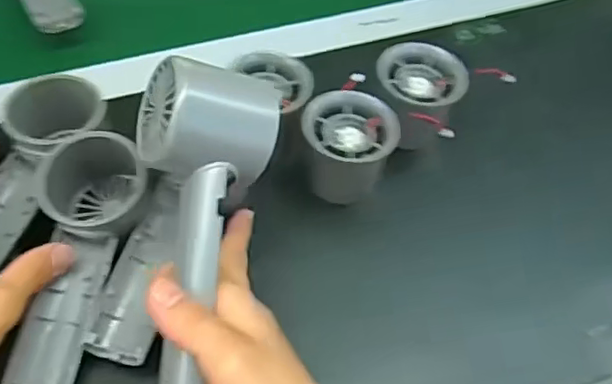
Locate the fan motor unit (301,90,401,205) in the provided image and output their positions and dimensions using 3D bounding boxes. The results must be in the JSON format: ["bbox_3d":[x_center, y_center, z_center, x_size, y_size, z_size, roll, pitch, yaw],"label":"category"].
[{"bbox_3d":[0.027,-0.027,0.391,0.057,0.059,0.047,-10,57,-7],"label":"fan motor unit"}]

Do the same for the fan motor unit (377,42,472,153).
[{"bbox_3d":[0.078,-0.065,0.425,0.054,0.056,0.055,-19,58,-12],"label":"fan motor unit"}]

